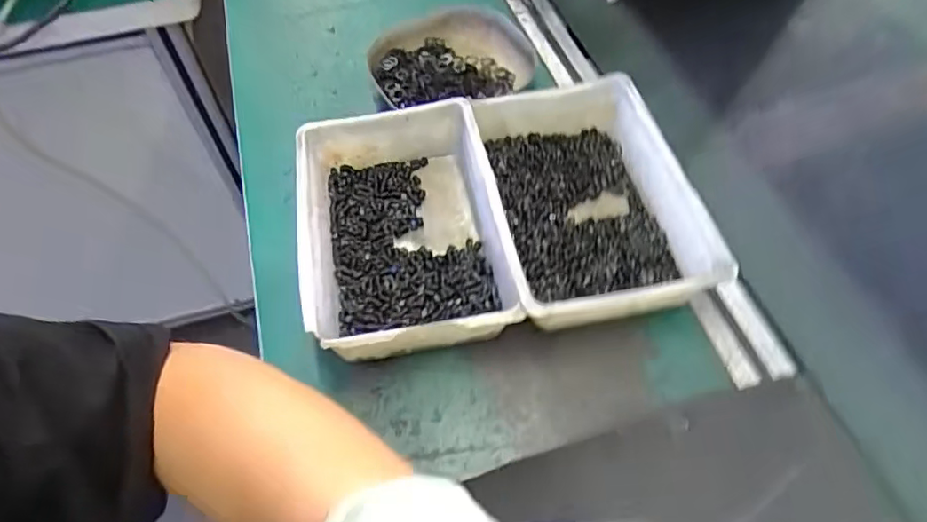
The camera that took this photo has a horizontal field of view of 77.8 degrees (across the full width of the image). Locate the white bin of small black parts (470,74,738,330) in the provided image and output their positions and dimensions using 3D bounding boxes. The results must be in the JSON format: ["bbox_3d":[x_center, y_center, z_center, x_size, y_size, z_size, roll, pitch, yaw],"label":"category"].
[{"bbox_3d":[0.091,-0.044,0.431,0.144,0.051,0.206,-9,54,-3],"label":"white bin of small black parts"}]

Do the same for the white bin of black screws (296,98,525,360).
[{"bbox_3d":[-0.045,-0.022,0.427,0.136,0.061,0.198,-9,54,-3],"label":"white bin of black screws"}]

